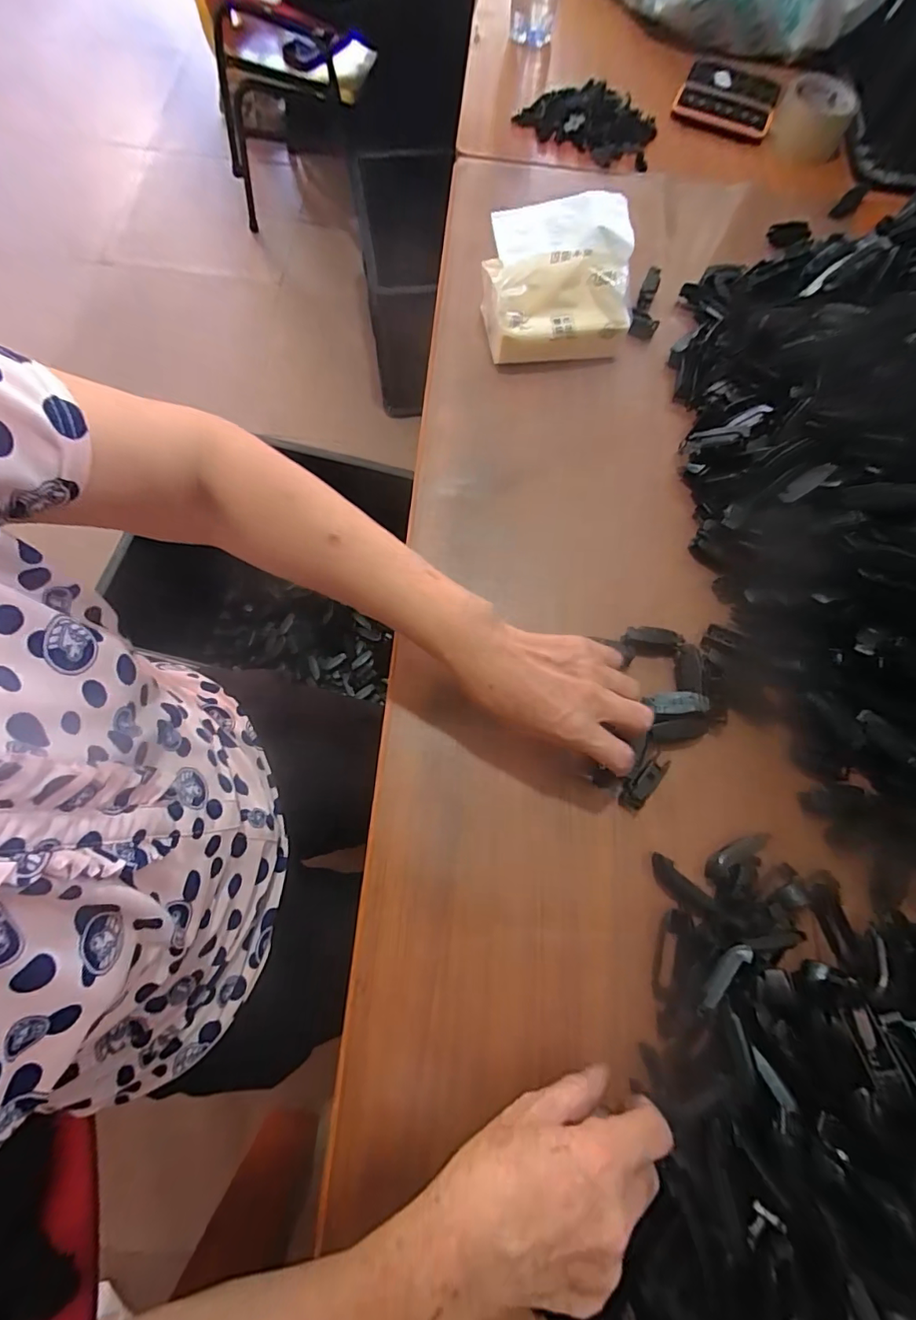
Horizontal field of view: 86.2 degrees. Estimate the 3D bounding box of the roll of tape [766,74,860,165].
[{"bbox_3d":[0.483,-0.739,0.664,0.094,0.042,0.094,1,72,-2],"label":"roll of tape"}]

